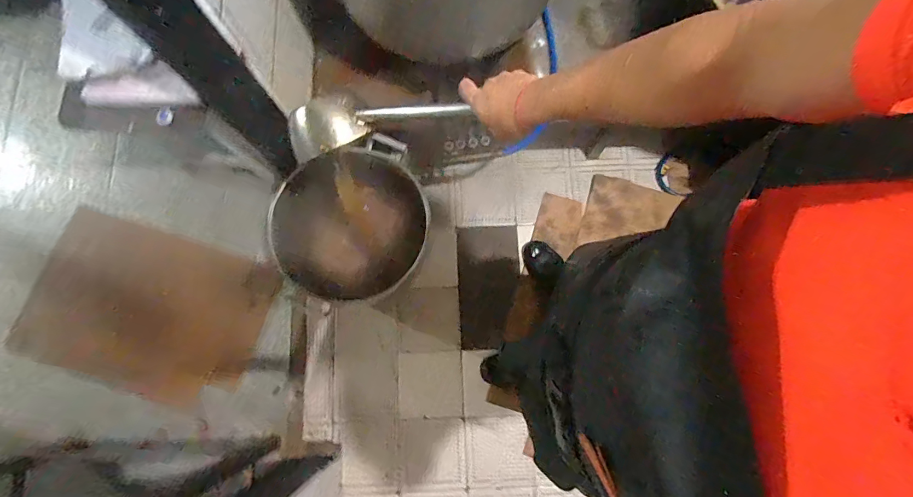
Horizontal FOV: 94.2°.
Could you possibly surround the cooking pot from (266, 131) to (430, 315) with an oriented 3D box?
[{"bbox_3d":[-0.315,-0.071,1.260,0.412,0.292,0.414,0,78,1],"label":"cooking pot"}]

